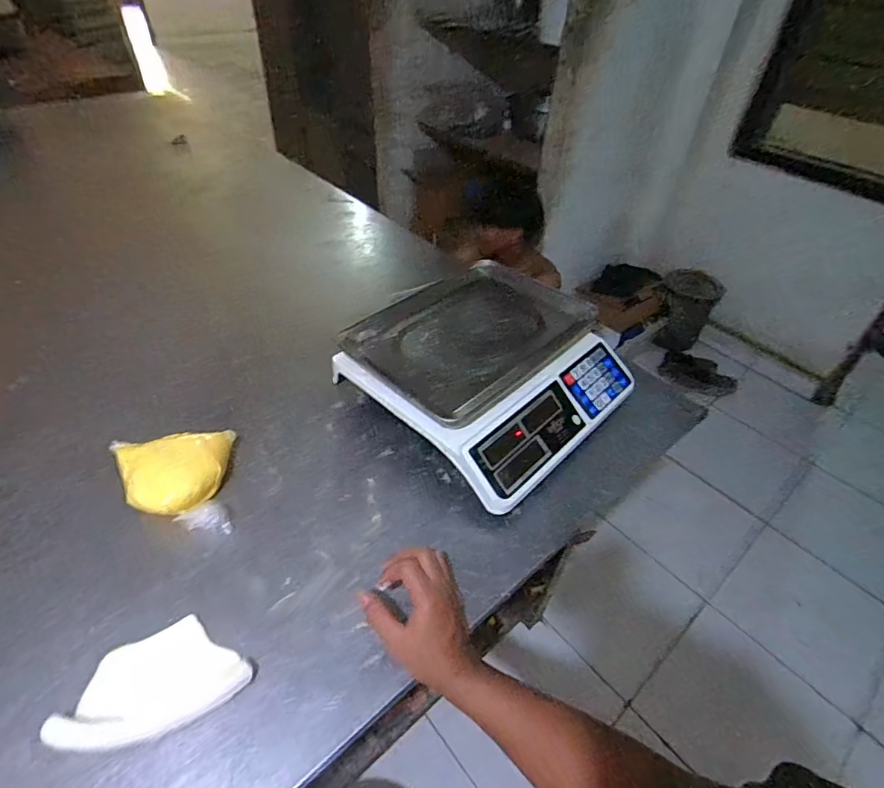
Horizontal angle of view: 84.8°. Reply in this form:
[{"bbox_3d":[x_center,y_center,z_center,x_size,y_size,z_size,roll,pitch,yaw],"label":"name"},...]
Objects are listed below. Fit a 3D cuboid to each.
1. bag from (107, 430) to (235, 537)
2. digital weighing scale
[{"bbox_3d":[-0.334,0.106,0.594,0.140,0.050,0.137,-7,45,-10],"label":"bag"},{"bbox_3d":[0.070,-0.050,0.699,0.329,0.100,0.328,-33,55,-32],"label":"digital weighing scale"}]

